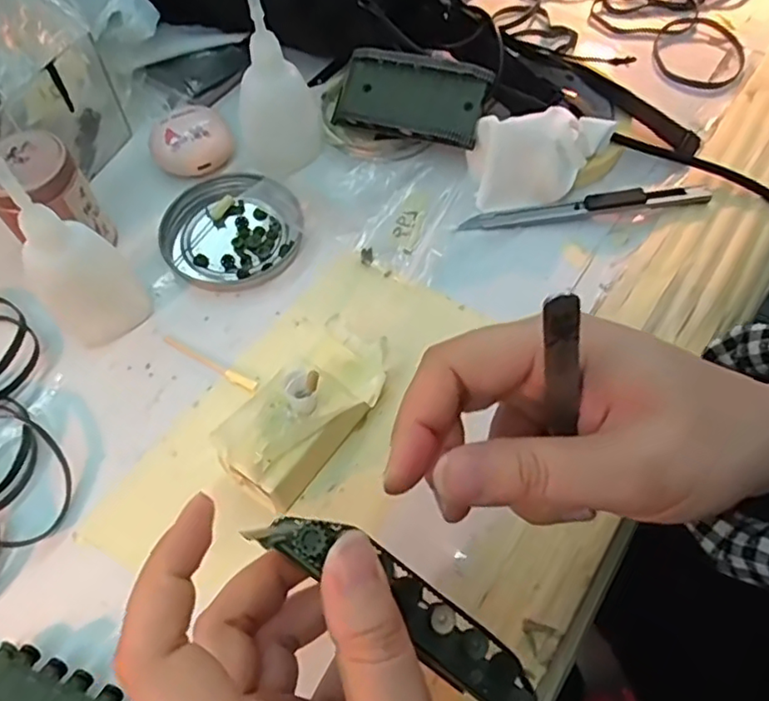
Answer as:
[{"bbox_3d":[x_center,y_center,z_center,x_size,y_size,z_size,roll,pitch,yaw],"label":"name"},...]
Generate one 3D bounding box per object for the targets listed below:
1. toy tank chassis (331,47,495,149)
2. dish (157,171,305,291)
[{"bbox_3d":[0.014,-0.152,0.367,0.094,0.017,0.045,16,102,20],"label":"toy tank chassis"},{"bbox_3d":[-0.085,-0.069,0.350,0.077,0.009,0.076,0,61,-1],"label":"dish"}]

